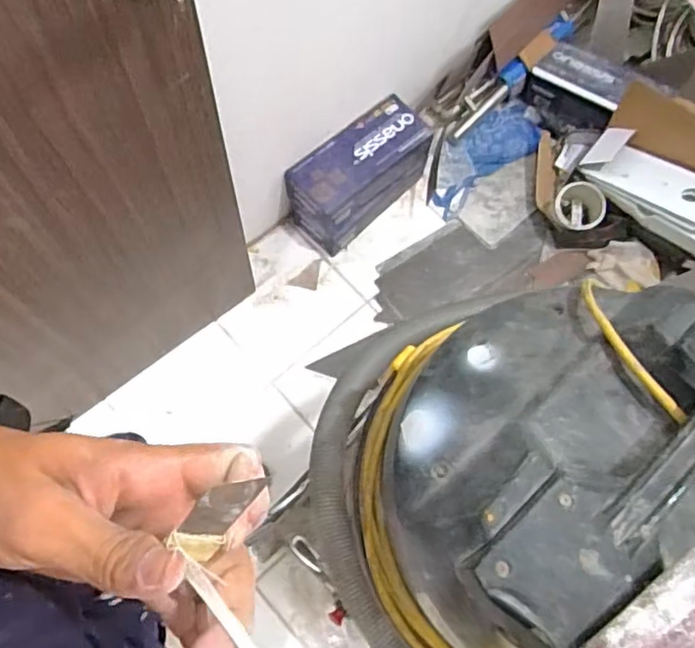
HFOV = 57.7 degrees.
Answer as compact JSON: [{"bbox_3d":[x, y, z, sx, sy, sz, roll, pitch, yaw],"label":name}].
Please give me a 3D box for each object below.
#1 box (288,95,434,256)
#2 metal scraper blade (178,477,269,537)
[{"bbox_3d":[0.029,-0.355,1.528,0.351,0.206,0.152,-41,77,-16],"label":"box"},{"bbox_3d":[-0.042,0.062,0.211,0.015,0.048,0.004,13,49,-26],"label":"metal scraper blade"}]

